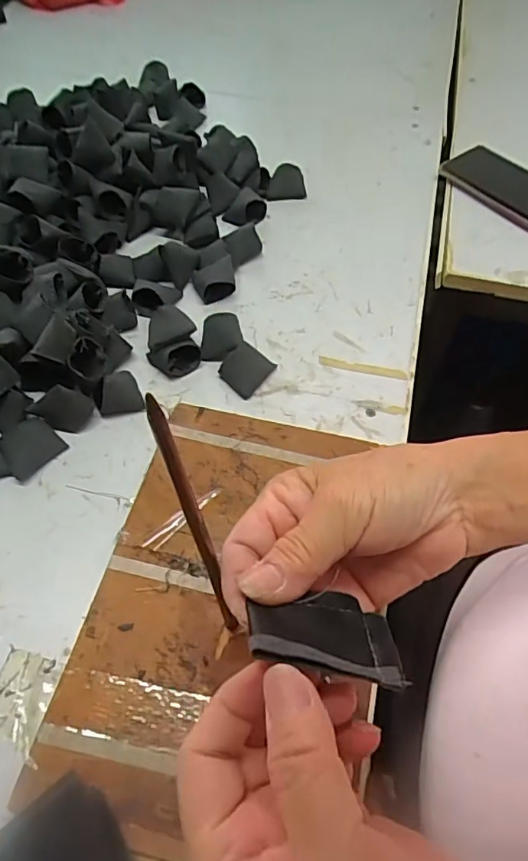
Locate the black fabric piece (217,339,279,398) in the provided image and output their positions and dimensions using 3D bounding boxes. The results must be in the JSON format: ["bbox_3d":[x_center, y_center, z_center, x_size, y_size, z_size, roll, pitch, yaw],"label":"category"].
[{"bbox_3d":[-0.014,-0.053,0.449,0.031,0.020,0.040,36,63,21],"label":"black fabric piece"}]

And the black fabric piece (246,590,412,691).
[{"bbox_3d":[0.021,0.072,0.195,0.055,0.004,0.044,15,13,-9],"label":"black fabric piece"}]

